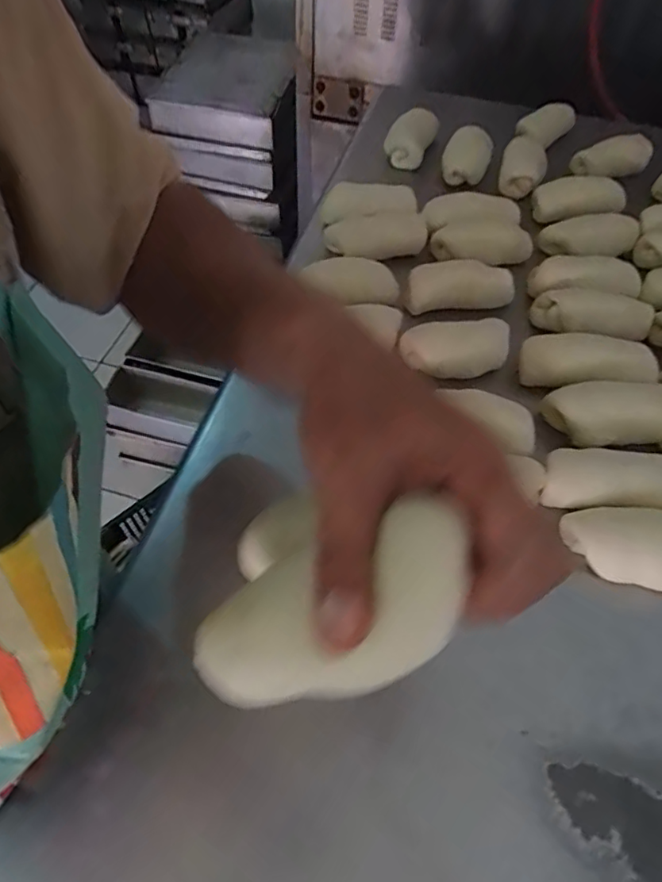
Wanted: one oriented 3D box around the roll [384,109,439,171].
[{"bbox_3d":[0.114,-0.430,0.785,0.063,0.034,0.125,13,55,8],"label":"roll"}]

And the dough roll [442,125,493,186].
[{"bbox_3d":[0.183,-0.384,0.748,0.061,0.039,0.093,14,55,8],"label":"dough roll"}]

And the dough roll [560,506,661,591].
[{"bbox_3d":[0.244,0.082,0.430,0.119,0.034,0.053,6,55,3],"label":"dough roll"}]

